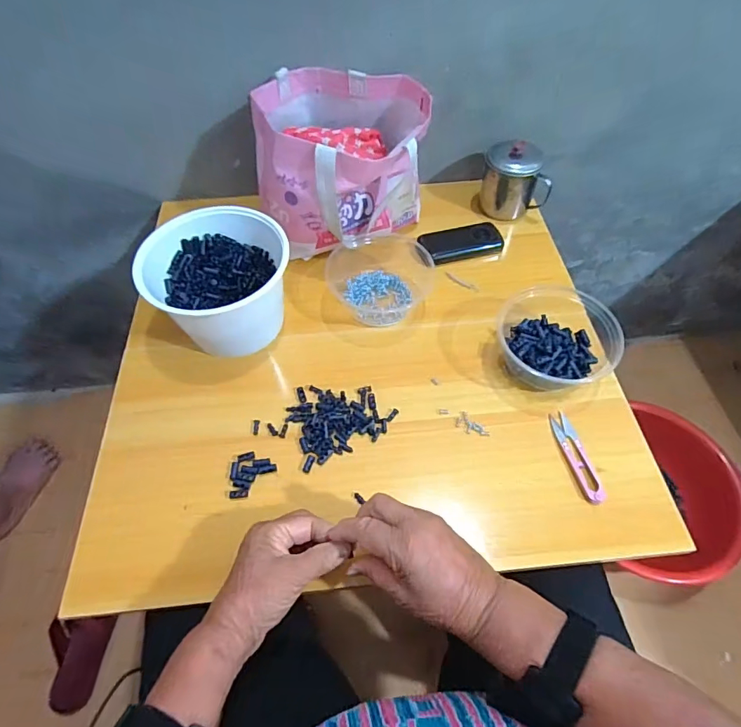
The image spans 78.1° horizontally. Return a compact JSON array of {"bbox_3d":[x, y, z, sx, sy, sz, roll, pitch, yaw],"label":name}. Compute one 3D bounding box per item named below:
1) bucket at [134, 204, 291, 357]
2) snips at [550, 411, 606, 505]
[{"bbox_3d":[-0.185,-0.100,0.564,0.157,0.125,0.152,-1,57,2],"label":"bucket"},{"bbox_3d":[0.221,0.100,0.490,0.027,0.008,0.101,-11,57,-4],"label":"snips"}]

